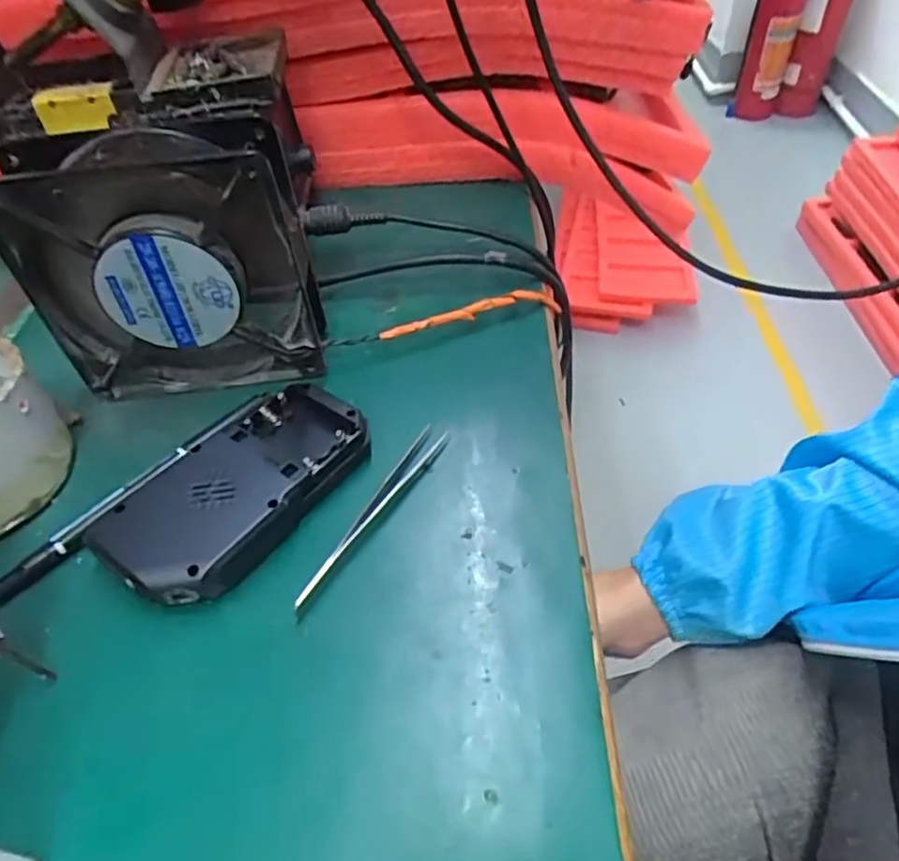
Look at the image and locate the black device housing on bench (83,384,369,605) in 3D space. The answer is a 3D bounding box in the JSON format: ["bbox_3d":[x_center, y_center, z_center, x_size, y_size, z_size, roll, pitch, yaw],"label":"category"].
[{"bbox_3d":[-0.090,0.025,0.284,0.063,0.023,0.112,25,54,23],"label":"black device housing on bench"}]

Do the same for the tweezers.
[{"bbox_3d":[-0.033,0.033,0.279,0.011,0.007,0.102,24,54,23],"label":"tweezers"}]

